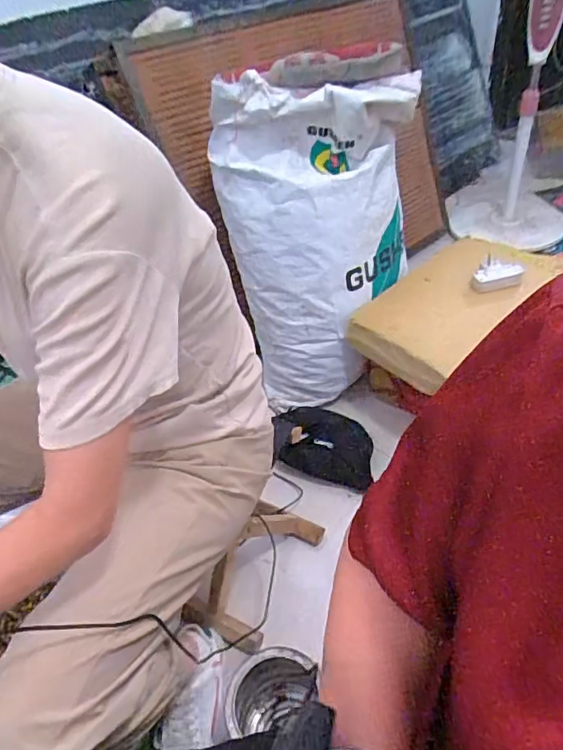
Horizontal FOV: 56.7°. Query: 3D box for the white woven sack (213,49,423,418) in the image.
[{"bbox_3d":[0.073,-0.288,1.155,0.395,0.706,0.231,-7,28,-6],"label":"white woven sack"}]

